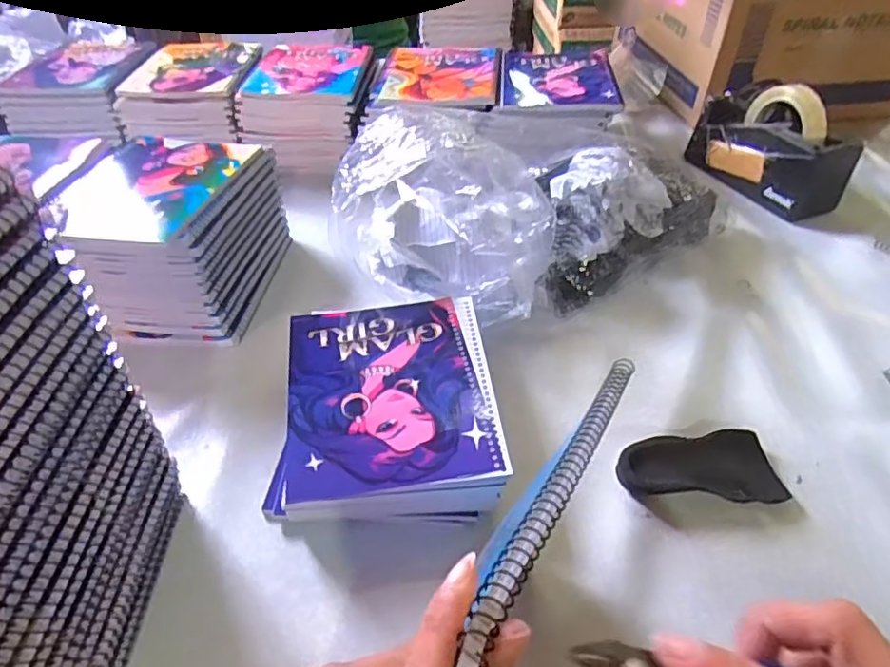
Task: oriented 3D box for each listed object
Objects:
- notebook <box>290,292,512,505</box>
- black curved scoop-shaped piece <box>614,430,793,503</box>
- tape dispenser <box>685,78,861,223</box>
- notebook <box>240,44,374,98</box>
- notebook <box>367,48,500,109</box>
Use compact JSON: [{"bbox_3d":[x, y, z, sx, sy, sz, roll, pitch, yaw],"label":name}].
[{"bbox_3d":[-0.043,0.040,0.466,0.156,0.011,0.209,-7,42,-5],"label":"notebook"},{"bbox_3d":[0.192,0.103,0.436,0.122,0.023,0.060,-9,43,-8],"label":"black curved scoop-shaped piece"},{"bbox_3d":[0.414,-0.248,0.748,0.077,0.123,0.197,-17,44,-16],"label":"tape dispenser"},{"bbox_3d":[-0.193,-0.378,0.835,0.156,0.011,0.181,5,46,1],"label":"notebook"},{"bbox_3d":[-0.007,-0.360,0.813,0.167,0.018,0.206,3,42,5],"label":"notebook"}]

